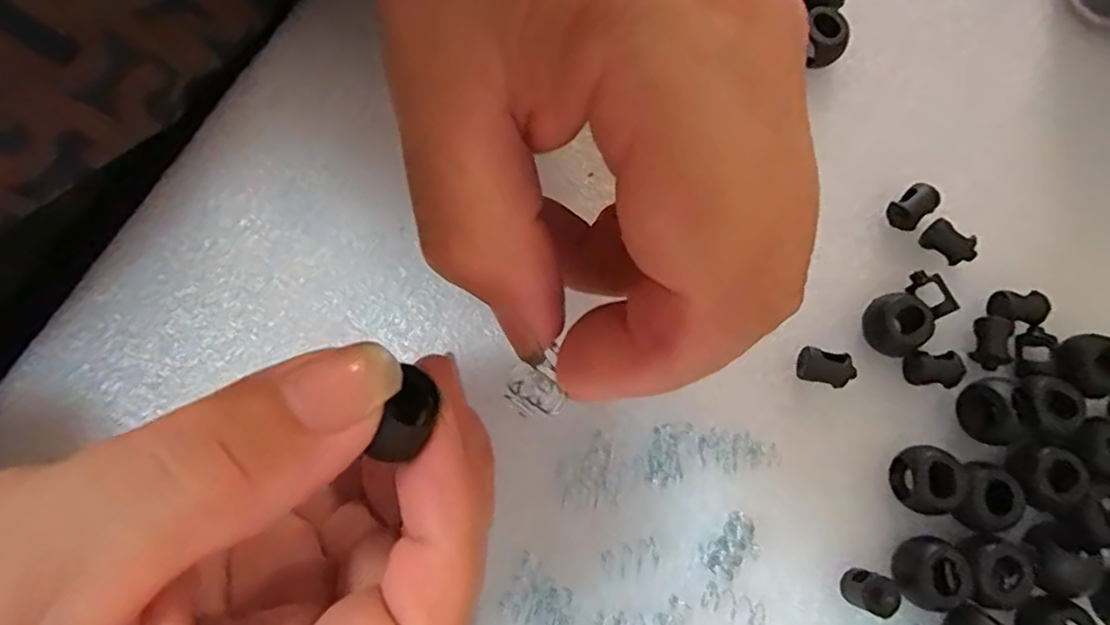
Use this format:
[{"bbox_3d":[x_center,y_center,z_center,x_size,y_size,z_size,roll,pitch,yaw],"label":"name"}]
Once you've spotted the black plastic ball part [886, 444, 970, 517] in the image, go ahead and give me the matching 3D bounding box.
[{"bbox_3d":[0.100,0.045,0.171,0.014,0.015,0.017,-12,76,-4],"label":"black plastic ball part"}]

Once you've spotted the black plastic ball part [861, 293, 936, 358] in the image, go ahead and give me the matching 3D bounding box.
[{"bbox_3d":[0.098,0.003,0.181,0.016,0.012,0.017,0,76,-1],"label":"black plastic ball part"}]

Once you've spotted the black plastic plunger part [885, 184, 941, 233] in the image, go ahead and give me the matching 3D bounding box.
[{"bbox_3d":[0.109,-0.032,0.192,0.013,0.009,0.010,-36,79,-9],"label":"black plastic plunger part"}]

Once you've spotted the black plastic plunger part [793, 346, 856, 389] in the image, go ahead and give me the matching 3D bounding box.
[{"bbox_3d":[0.077,0.016,0.179,0.015,0.008,0.009,15,75,2],"label":"black plastic plunger part"}]

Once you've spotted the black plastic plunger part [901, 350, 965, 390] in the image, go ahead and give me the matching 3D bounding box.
[{"bbox_3d":[0.107,0.016,0.179,0.015,0.009,0.009,6,76,0],"label":"black plastic plunger part"}]

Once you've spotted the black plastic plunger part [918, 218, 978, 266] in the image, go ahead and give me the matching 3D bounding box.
[{"bbox_3d":[0.119,-0.021,0.189,0.015,0.008,0.007,39,78,8],"label":"black plastic plunger part"}]

